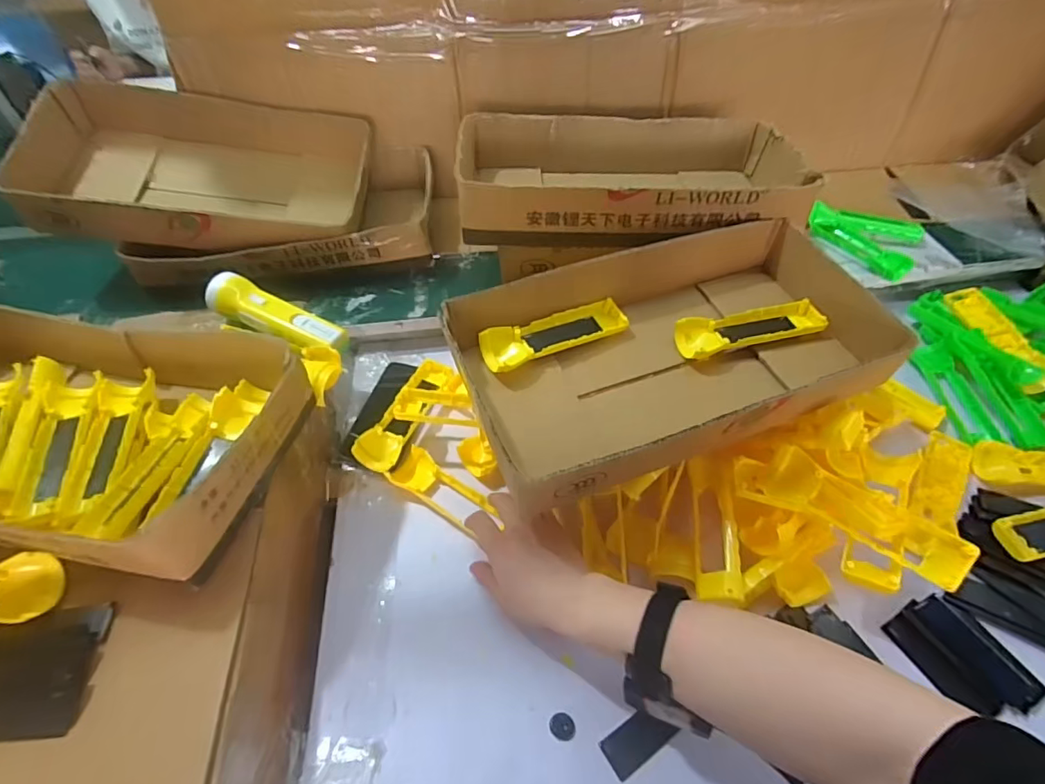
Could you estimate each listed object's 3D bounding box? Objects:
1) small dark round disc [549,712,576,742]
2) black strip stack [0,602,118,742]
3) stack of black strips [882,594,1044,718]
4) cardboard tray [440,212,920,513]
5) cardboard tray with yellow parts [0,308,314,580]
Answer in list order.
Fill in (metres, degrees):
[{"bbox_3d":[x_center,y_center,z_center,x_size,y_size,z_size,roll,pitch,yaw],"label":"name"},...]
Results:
[{"bbox_3d":[0.036,0.293,0.450,0.023,0.008,0.019,33,58,26],"label":"small dark round disc"},{"bbox_3d":[-0.374,0.208,0.385,0.100,0.017,0.091,-5,49,-2],"label":"black strip stack"},{"bbox_3d":[0.401,0.241,0.469,0.079,0.015,0.101,-24,53,-18],"label":"stack of black strips"},{"bbox_3d":[0.151,-0.044,0.526,0.409,0.080,0.226,-18,51,-13],"label":"cardboard tray"},{"bbox_3d":[-0.434,0.033,0.490,0.420,0.087,0.229,10,50,10],"label":"cardboard tray with yellow parts"}]

